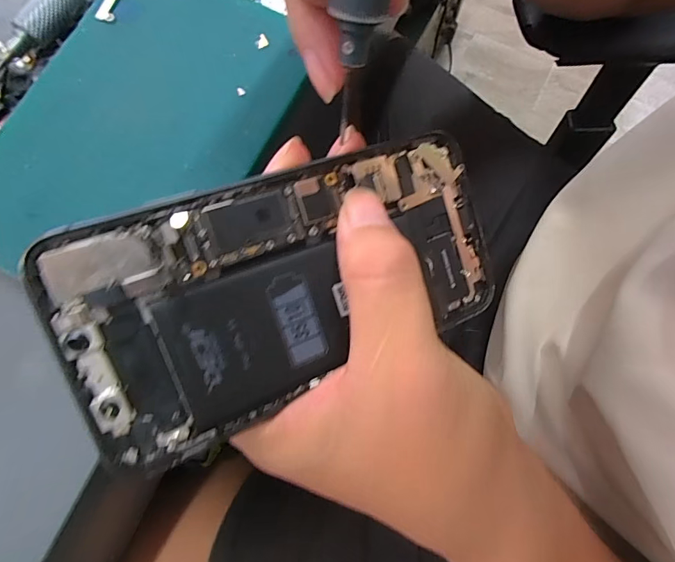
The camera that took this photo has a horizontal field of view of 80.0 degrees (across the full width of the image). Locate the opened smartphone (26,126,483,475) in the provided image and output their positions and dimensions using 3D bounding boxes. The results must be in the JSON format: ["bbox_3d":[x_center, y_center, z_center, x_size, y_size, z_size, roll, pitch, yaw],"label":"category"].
[{"bbox_3d":[-0.011,-0.001,0.138,0.148,0.006,0.073,-20,98,-21],"label":"opened smartphone"}]

